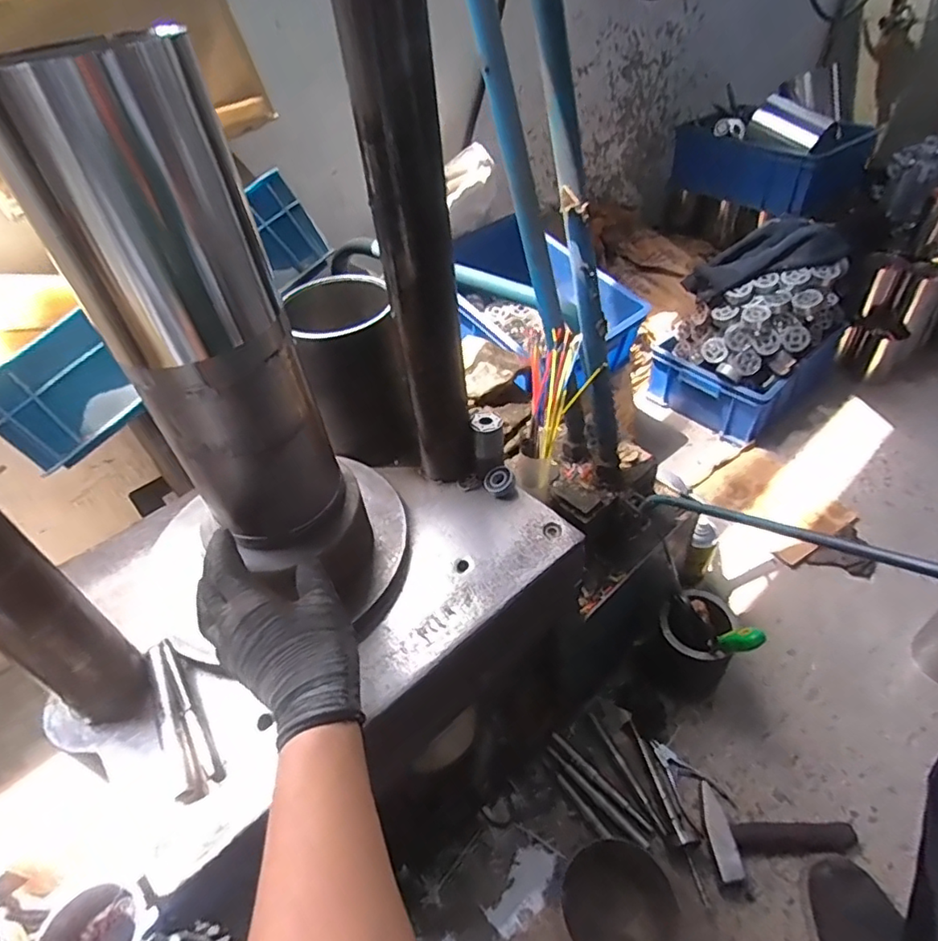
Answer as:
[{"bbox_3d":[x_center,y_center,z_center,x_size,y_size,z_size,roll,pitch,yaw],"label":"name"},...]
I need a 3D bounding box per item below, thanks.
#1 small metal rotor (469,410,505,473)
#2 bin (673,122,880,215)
[{"bbox_3d":[0.022,-0.027,0.650,0.034,0.078,0.035,-5,44,2],"label":"small metal rotor"},{"bbox_3d":[0.730,-0.770,1.431,0.181,0.170,0.432,-30,49,-23],"label":"bin"}]

